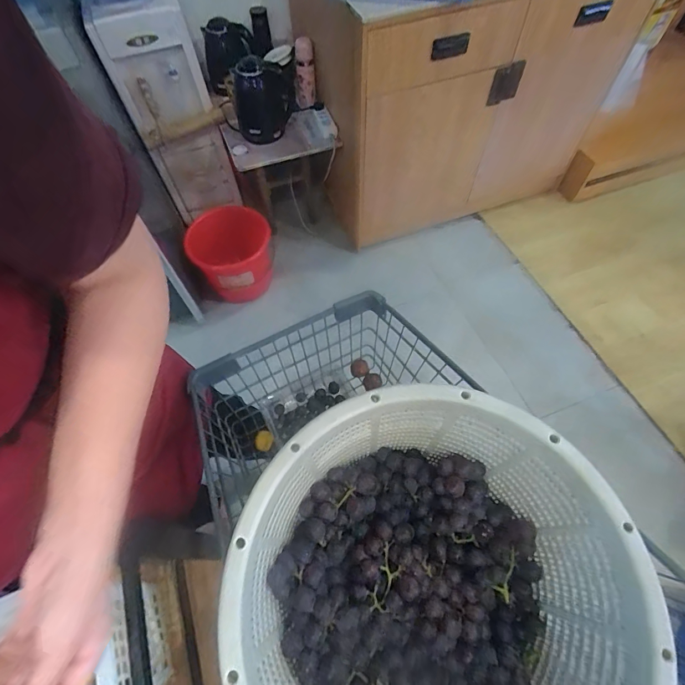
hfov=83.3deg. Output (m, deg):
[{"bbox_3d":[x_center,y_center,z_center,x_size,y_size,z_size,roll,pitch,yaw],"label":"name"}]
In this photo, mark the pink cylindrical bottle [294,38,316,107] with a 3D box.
[{"bbox_3d":[-0.137,-0.948,1.363,0.071,0.221,0.078,-1,62,1],"label":"pink cylindrical bottle"}]

